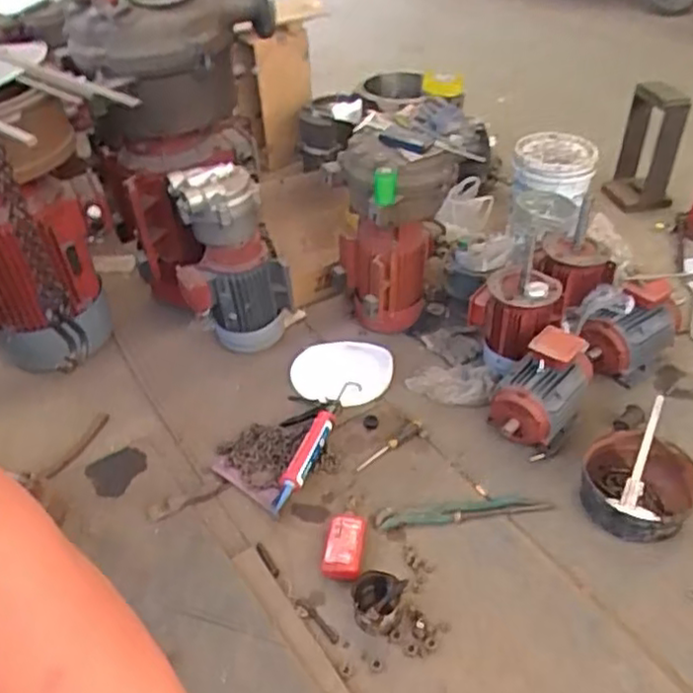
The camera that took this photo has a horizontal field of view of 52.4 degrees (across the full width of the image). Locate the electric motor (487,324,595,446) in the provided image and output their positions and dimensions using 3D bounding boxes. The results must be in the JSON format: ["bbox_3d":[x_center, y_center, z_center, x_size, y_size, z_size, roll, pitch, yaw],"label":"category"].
[{"bbox_3d":[0.491,0.091,1.771,0.177,0.199,0.290,26,49,31],"label":"electric motor"}]

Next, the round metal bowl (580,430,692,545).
[{"bbox_3d":[0.672,0.320,1.611,0.248,0.094,0.270,-3,40,2],"label":"round metal bowl"}]

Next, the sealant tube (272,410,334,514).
[{"bbox_3d":[-0.102,0.273,1.732,0.063,0.062,0.290,11,43,18],"label":"sealant tube"}]

